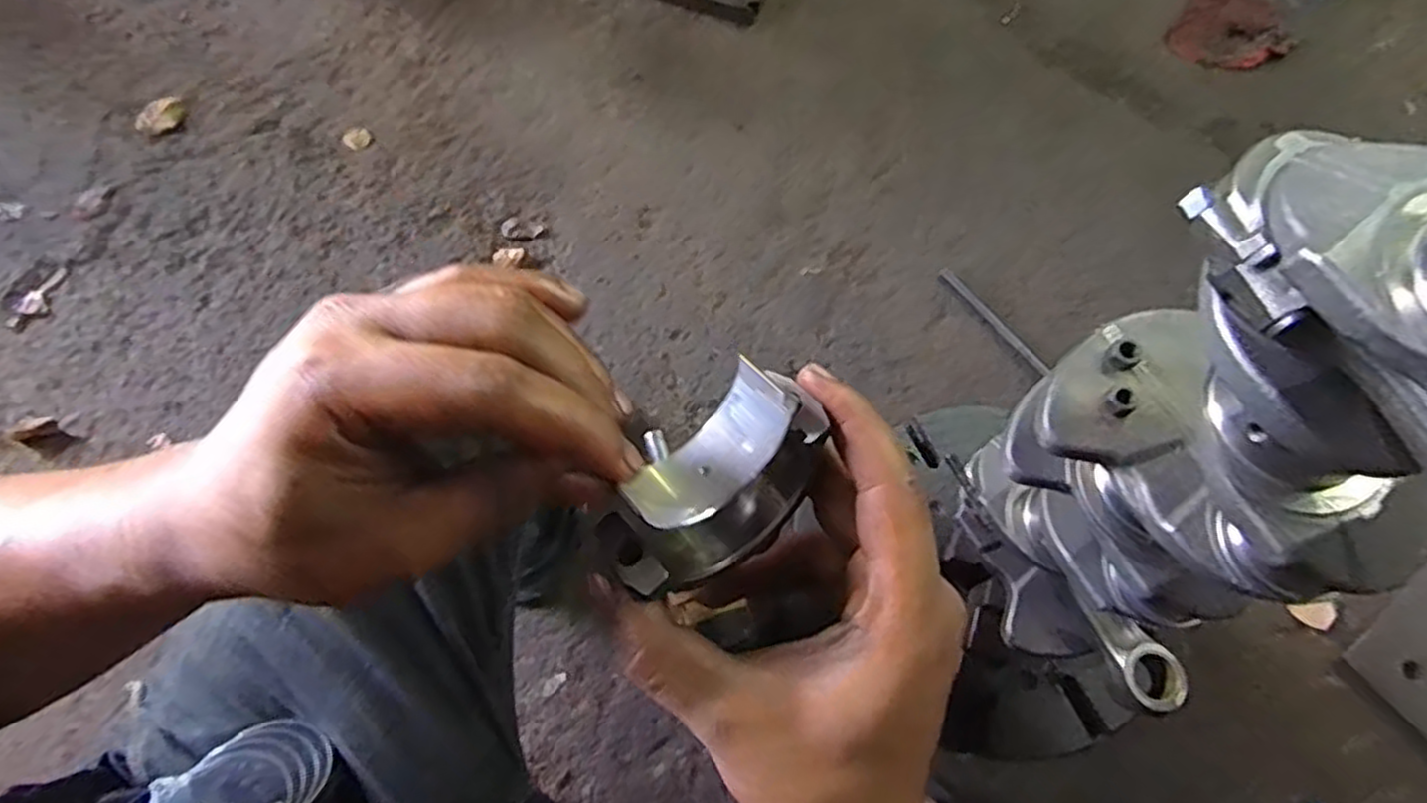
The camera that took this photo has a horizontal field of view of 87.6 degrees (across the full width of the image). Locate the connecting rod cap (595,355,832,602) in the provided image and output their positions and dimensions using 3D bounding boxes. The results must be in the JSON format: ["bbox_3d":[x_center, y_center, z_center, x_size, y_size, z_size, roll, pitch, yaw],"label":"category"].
[{"bbox_3d":[0.001,0.027,0.233,0.039,0.043,0.075,42,74,14],"label":"connecting rod cap"}]

